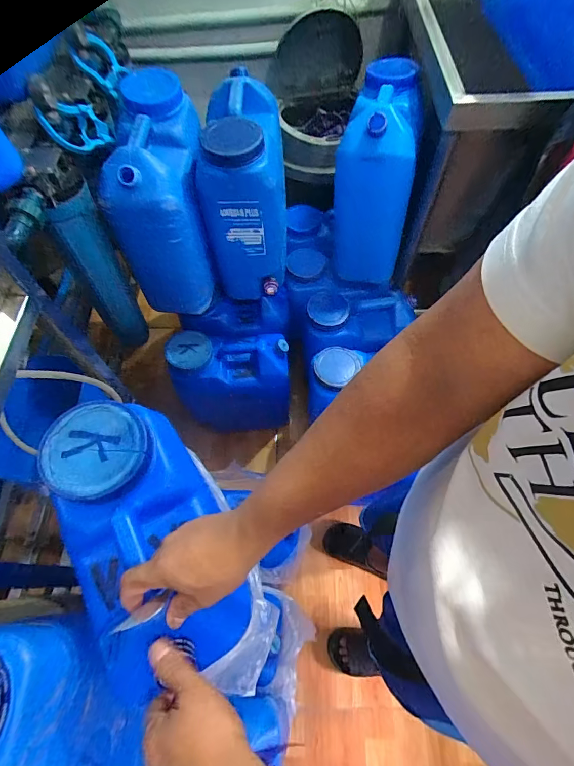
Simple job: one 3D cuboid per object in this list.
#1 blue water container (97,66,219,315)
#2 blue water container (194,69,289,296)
[{"bbox_3d":[-0.272,-0.398,0.904,0.194,0.423,0.242,1,63,2],"label":"blue water container"},{"bbox_3d":[-0.093,-0.439,0.926,0.166,0.402,0.276,1,63,2],"label":"blue water container"}]

